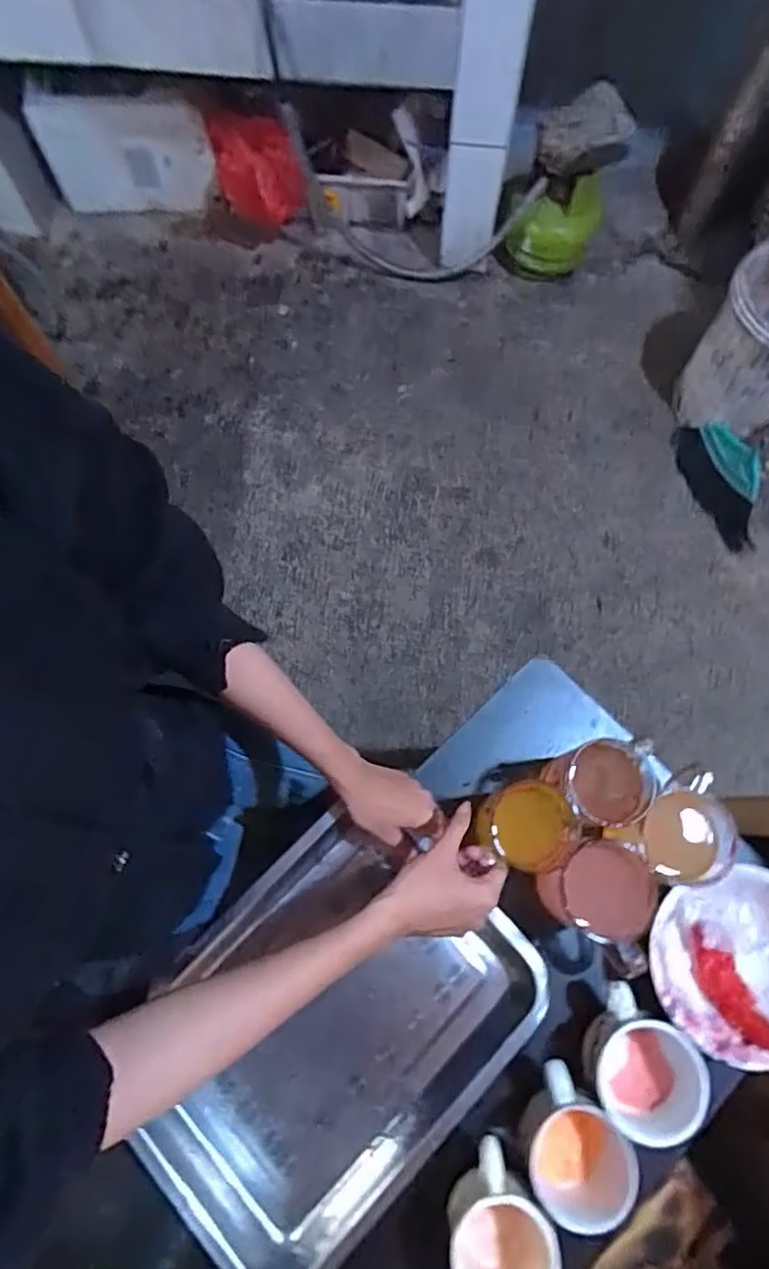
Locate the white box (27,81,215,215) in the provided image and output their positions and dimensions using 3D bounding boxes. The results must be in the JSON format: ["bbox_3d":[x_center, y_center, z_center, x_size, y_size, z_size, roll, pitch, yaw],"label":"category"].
[{"bbox_3d":[-0.622,-1.156,1.506,0.411,0.241,0.075,2,72,1],"label":"white box"}]

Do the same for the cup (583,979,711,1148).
[{"bbox_3d":[0.216,0.366,0.533,0.098,0.077,0.088,36,76,11],"label":"cup"}]

